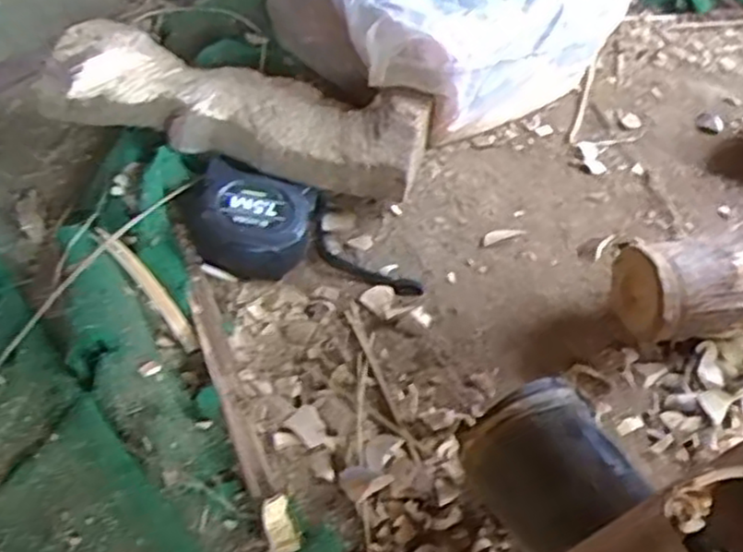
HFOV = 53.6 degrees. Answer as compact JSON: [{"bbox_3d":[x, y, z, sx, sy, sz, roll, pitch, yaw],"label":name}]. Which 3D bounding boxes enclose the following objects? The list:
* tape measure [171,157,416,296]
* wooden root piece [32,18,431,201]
[{"bbox_3d":[-0.050,-0.036,0.537,0.180,0.042,0.090,11,47,3],"label":"tape measure"},{"bbox_3d":[-0.100,-0.128,0.593,0.289,0.083,0.108,11,46,5],"label":"wooden root piece"}]

